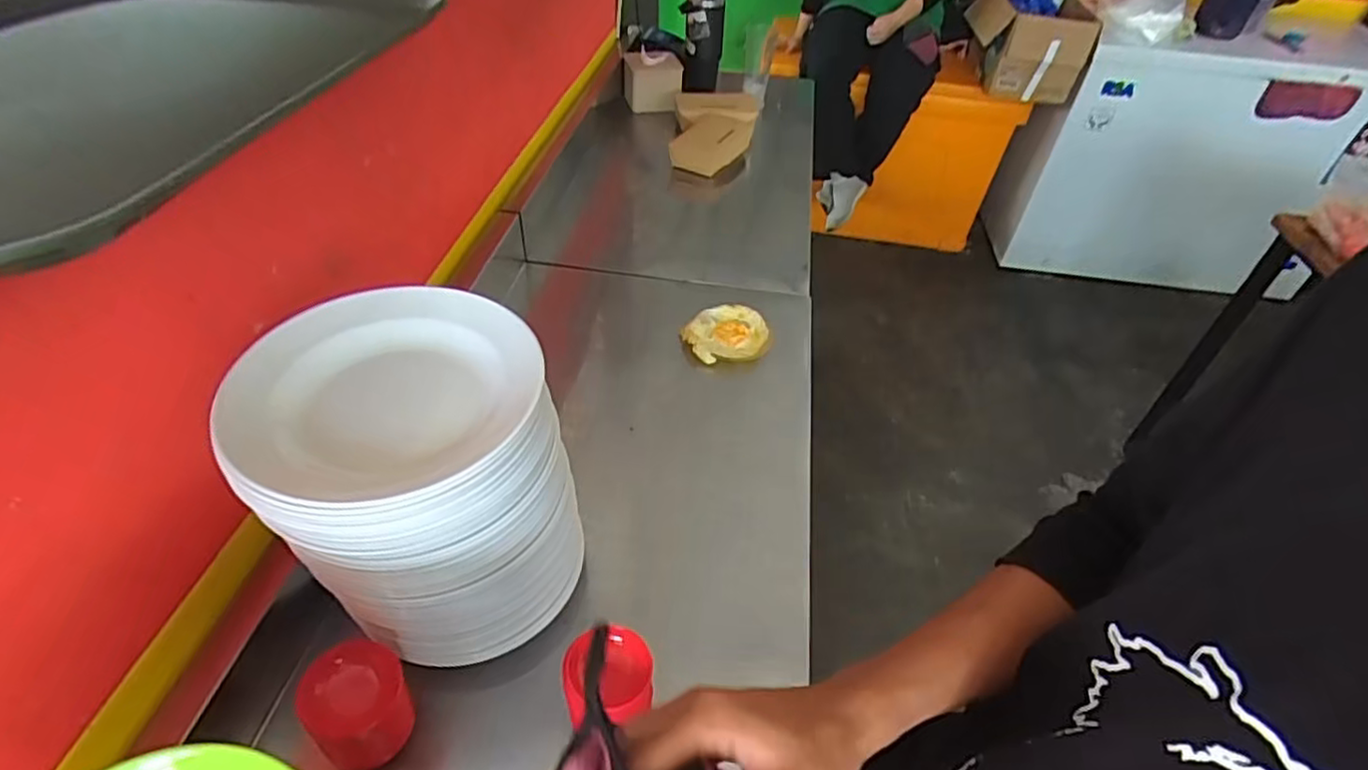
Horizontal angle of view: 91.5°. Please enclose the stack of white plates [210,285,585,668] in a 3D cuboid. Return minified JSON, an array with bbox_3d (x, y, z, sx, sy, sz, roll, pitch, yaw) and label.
[{"bbox_3d":[-0.219,0.091,0.573,0.211,0.278,0.200,-23,50,-26],"label":"stack of white plates"}]

